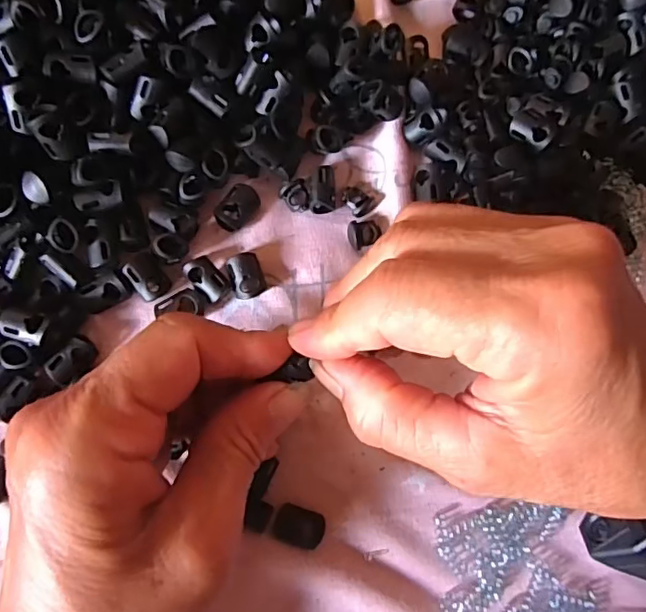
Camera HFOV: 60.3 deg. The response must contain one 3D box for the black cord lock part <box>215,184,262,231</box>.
[{"bbox_3d":[-0.037,-0.043,0.245,0.013,0.010,0.022,45,80,0],"label":"black cord lock part"}]

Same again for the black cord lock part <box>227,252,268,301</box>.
[{"bbox_3d":[-0.033,-0.013,0.243,0.014,0.008,0.019,-19,86,-9],"label":"black cord lock part"}]

